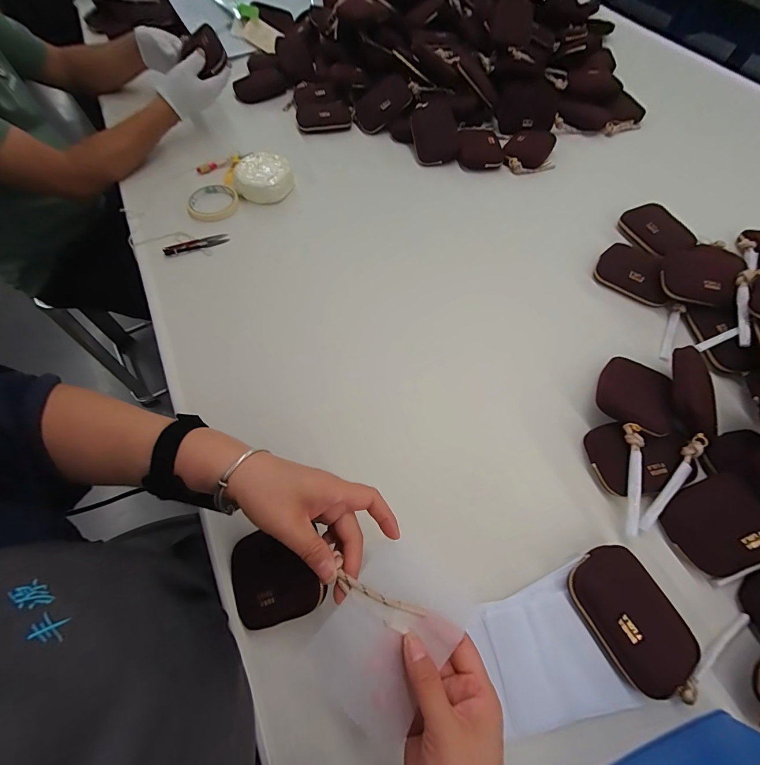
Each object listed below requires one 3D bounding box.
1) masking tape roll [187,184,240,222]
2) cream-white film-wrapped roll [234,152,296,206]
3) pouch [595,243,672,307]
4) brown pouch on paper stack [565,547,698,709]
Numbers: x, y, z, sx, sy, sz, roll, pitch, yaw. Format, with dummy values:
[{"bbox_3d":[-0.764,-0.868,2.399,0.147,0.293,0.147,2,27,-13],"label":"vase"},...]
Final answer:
[{"bbox_3d":[-0.307,-0.332,0.634,0.090,0.016,0.090,0,63,-1],"label":"masking tape roll"},{"bbox_3d":[-0.216,-0.380,0.640,0.107,0.035,0.095,-6,63,-4],"label":"cream-white film-wrapped roll"},{"bbox_3d":[0.400,-0.171,0.537,0.110,0.019,0.071,35,100,21],"label":"pouch"},{"bbox_3d":[0.246,0.232,0.333,0.077,0.028,0.124,-25,66,-13],"label":"brown pouch on paper stack"}]

